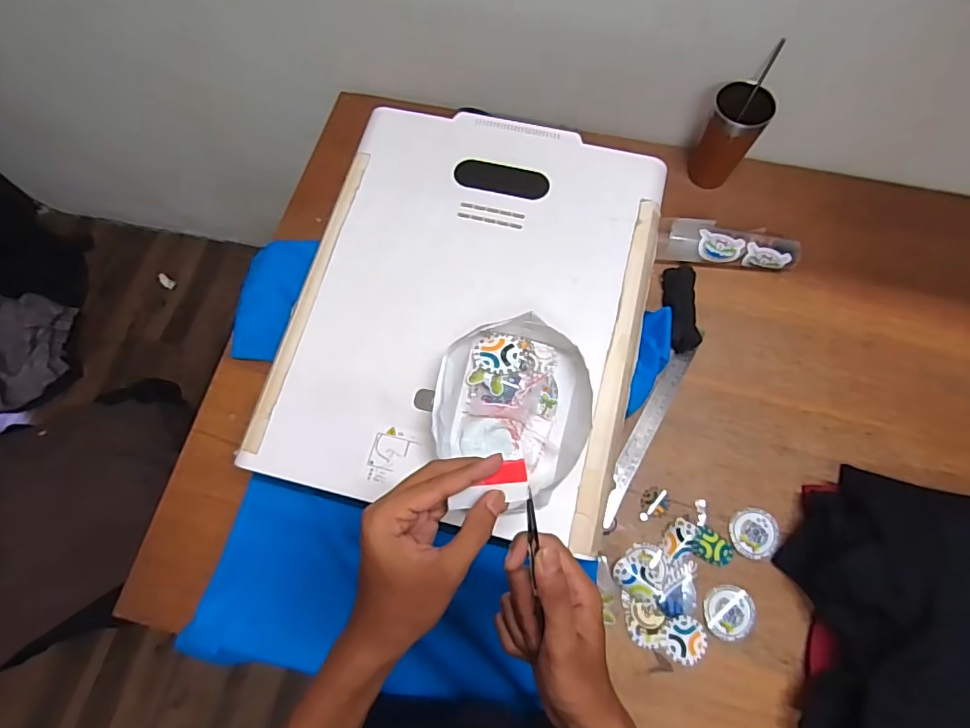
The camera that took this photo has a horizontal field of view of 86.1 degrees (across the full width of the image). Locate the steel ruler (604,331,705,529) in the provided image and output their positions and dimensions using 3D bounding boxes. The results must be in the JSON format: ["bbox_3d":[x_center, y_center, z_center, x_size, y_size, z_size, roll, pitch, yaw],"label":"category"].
[{"bbox_3d":[0.225,0.084,0.719,0.030,0.009,0.292,29,74,9],"label":"steel ruler"}]

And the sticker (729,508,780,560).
[{"bbox_3d":[0.348,0.218,0.671,0.060,0.008,0.060,0,71,0],"label":"sticker"}]

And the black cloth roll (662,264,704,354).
[{"bbox_3d":[0.290,-0.082,0.762,0.045,0.033,0.140,3,71,1],"label":"black cloth roll"}]

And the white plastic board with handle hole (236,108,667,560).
[{"bbox_3d":[-0.016,-0.080,0.614,0.388,0.020,0.492,13,72,4],"label":"white plastic board with handle hole"}]

